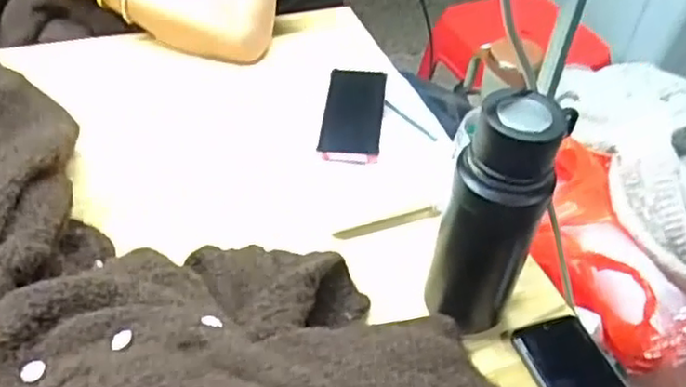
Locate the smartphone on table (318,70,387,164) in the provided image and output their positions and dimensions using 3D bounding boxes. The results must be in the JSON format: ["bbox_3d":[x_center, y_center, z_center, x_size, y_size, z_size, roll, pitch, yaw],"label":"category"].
[{"bbox_3d":[0.015,-0.103,0.893,0.076,0.011,0.170,8,50,0],"label":"smartphone on table"}]

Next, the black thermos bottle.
[{"bbox_3d":[0.132,0.025,0.619,0.080,0.233,0.069,25,47,18],"label":"black thermos bottle"}]

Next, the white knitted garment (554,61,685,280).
[{"bbox_3d":[0.507,-0.059,0.992,0.327,0.096,0.463,-5,45,-12],"label":"white knitted garment"}]

